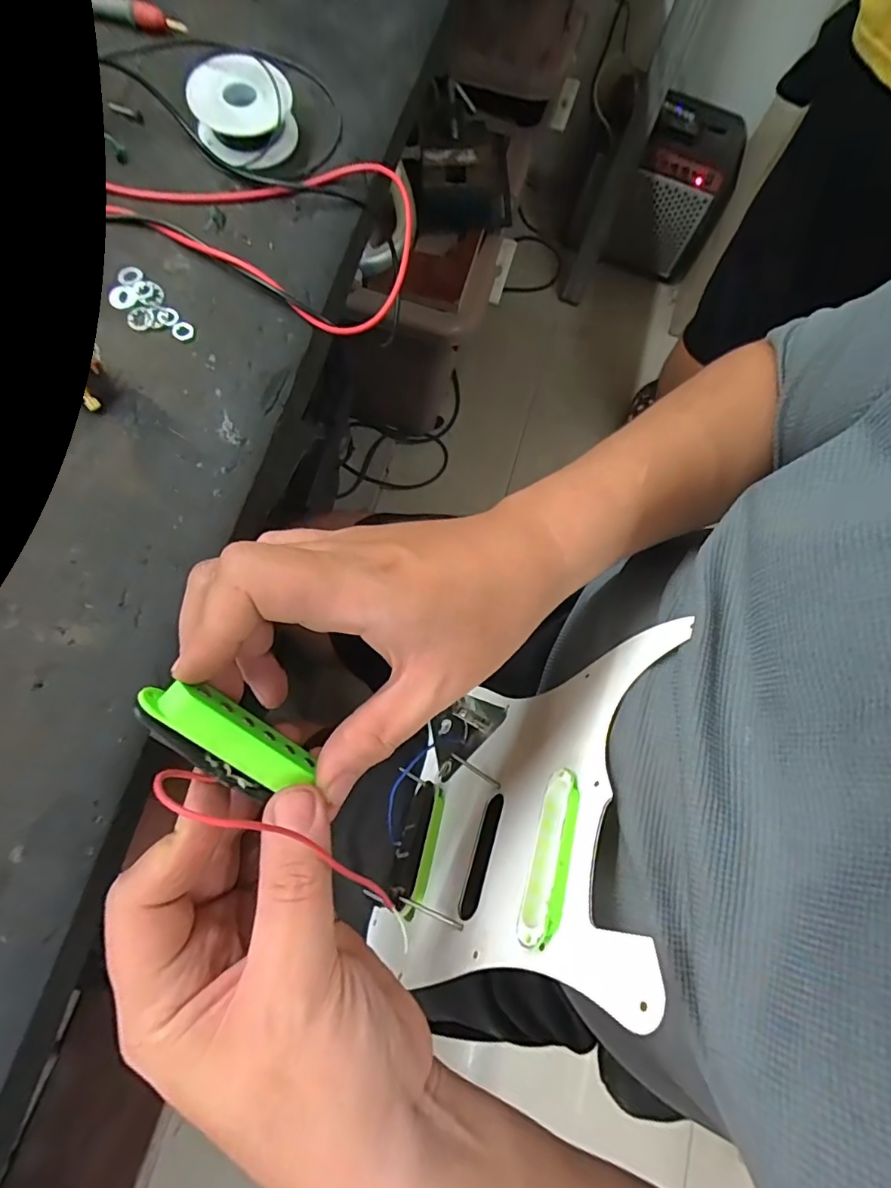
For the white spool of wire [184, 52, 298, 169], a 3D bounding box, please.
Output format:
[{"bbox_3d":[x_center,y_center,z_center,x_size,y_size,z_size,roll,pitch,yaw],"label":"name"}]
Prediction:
[{"bbox_3d":[-0.125,-0.301,0.320,0.059,0.030,0.053,-9,78,-8],"label":"white spool of wire"}]

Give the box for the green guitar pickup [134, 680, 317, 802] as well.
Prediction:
[{"bbox_3d":[-0.082,0.055,0.196,0.068,0.014,0.023,35,77,-21],"label":"green guitar pickup"}]

